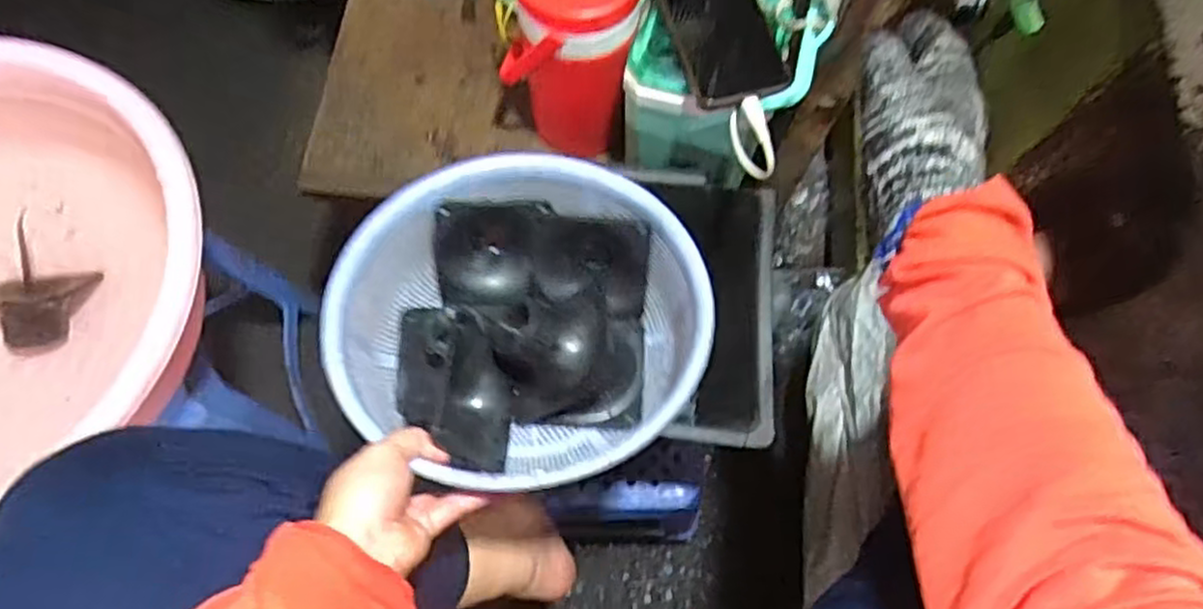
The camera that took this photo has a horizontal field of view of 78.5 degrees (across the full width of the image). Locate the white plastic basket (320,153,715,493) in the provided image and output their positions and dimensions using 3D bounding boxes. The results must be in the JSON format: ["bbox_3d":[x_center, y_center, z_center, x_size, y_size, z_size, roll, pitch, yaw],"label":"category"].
[{"bbox_3d":[-0.059,0.009,0.543,0.259,0.101,0.253,-2,71,-3],"label":"white plastic basket"}]

